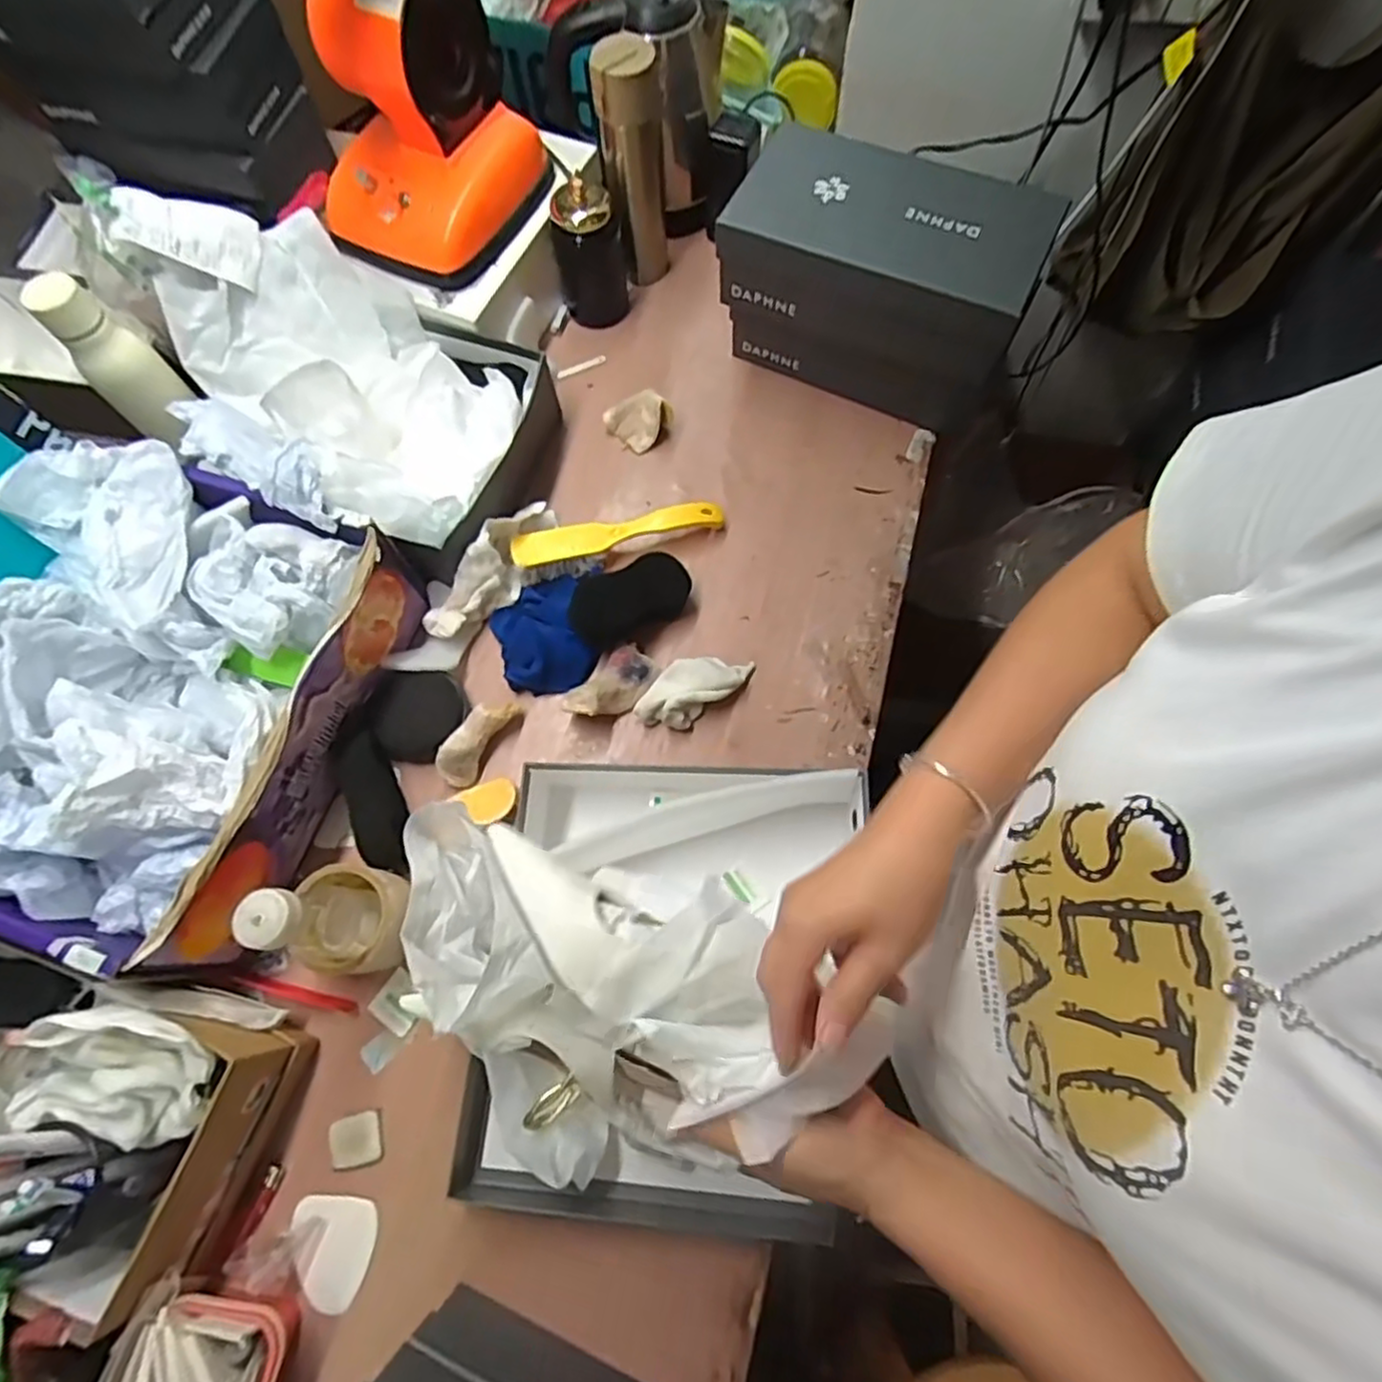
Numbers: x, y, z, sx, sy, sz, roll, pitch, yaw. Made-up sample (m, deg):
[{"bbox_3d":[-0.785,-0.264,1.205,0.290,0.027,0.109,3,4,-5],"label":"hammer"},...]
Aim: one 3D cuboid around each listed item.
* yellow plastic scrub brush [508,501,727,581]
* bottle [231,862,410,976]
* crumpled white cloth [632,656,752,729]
[{"bbox_3d":[-0.076,-0.165,0.757,0.227,0.039,0.045,-13,71,-3],"label":"yellow plastic scrub brush"},{"bbox_3d":[-0.282,0.177,0.551,0.071,0.162,0.084,4,71,3],"label":"bottle"},{"bbox_3d":[0.003,-0.005,0.697,0.122,0.041,0.053,-32,73,-9],"label":"crumpled white cloth"}]

